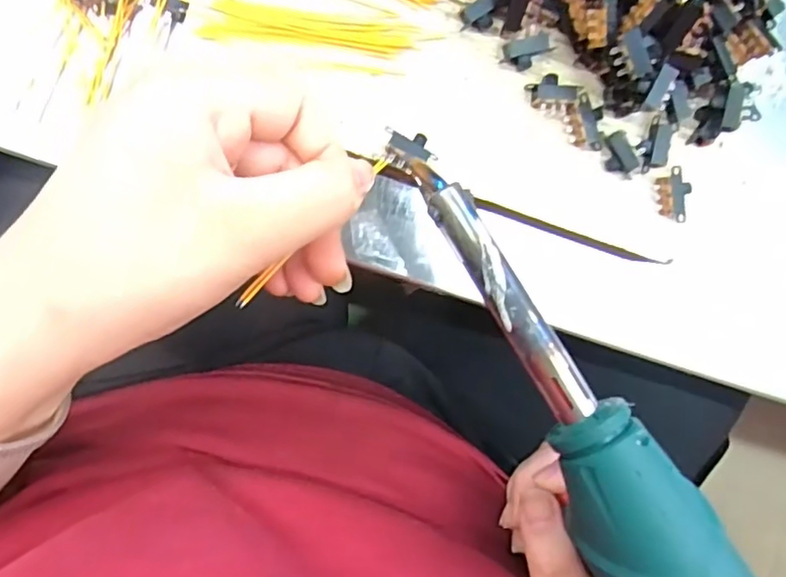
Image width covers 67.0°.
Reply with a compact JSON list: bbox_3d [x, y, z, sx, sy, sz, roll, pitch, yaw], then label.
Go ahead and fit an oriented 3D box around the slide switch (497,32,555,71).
[{"bbox_3d":[0.052,-0.090,0.226,0.021,0.007,0.011,-15,96,-7],"label":"slide switch"}]

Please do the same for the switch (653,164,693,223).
[{"bbox_3d":[0.113,-0.038,0.240,0.012,0.006,0.022,-3,94,-8],"label":"switch"}]

